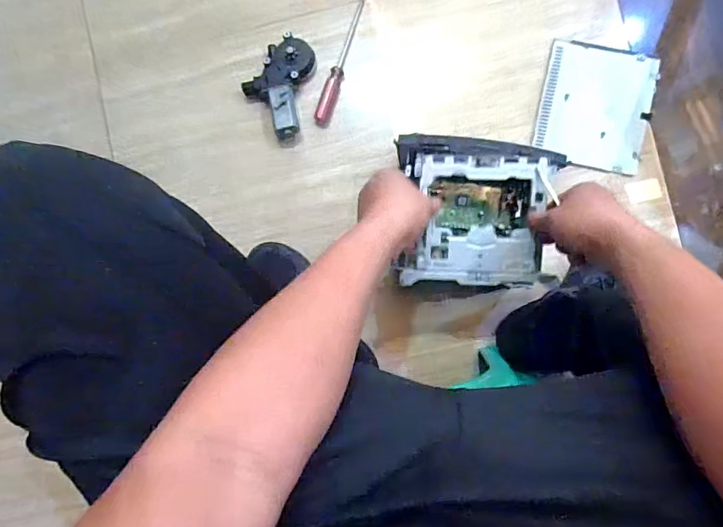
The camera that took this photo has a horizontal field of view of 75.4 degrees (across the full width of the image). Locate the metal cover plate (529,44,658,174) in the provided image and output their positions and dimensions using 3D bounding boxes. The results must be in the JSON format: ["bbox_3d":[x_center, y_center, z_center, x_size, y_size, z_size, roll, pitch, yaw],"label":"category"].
[{"bbox_3d":[0.355,-0.238,0.707,0.159,0.010,0.182,12,90,5],"label":"metal cover plate"}]

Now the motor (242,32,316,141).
[{"bbox_3d":[-0.129,-0.273,0.711,0.096,0.038,0.155,13,89,4],"label":"motor"}]

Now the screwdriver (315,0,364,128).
[{"bbox_3d":[-0.033,-0.312,0.720,0.023,0.027,0.204,17,90,5],"label":"screwdriver"}]

